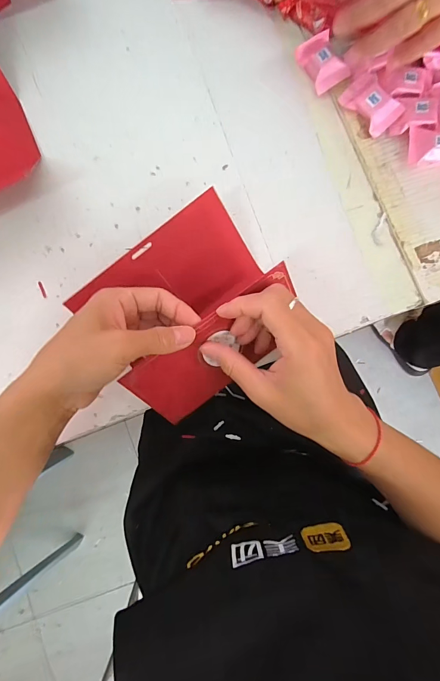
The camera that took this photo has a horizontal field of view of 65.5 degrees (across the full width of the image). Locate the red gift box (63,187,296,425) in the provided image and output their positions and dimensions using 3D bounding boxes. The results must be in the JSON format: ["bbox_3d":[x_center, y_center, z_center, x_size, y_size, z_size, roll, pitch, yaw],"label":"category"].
[{"bbox_3d":[-0.024,-0.025,0.292,0.152,0.060,0.134,-37,85,1],"label":"red gift box"}]

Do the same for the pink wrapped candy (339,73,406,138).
[{"bbox_3d":[0.144,-0.224,0.325,0.035,0.018,0.054,-38,85,1],"label":"pink wrapped candy"}]

